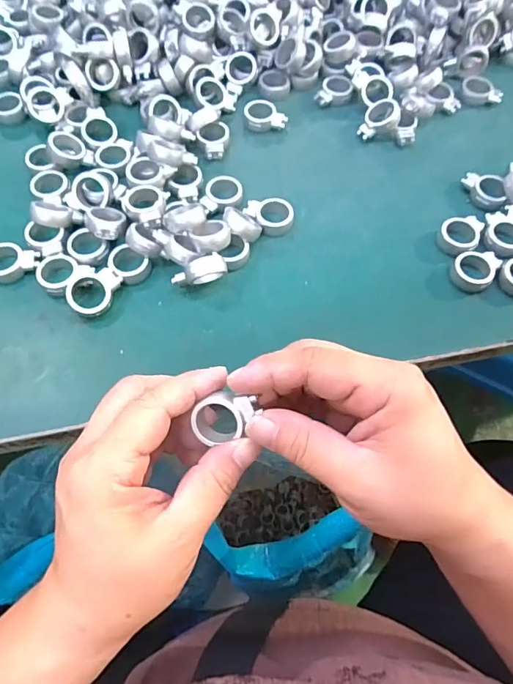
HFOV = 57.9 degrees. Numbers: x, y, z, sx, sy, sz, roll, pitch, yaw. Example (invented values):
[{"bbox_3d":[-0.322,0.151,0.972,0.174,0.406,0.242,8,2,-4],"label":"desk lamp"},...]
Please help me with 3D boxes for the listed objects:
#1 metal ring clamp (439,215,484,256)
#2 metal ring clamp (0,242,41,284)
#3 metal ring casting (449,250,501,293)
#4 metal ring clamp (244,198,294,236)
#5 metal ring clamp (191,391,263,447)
[{"bbox_3d":[0.138,-0.073,0.313,0.025,0.008,0.036,33,68,14],"label":"metal ring clamp"},{"bbox_3d":[-0.156,-0.049,0.295,0.033,0.009,0.026,13,72,-1],"label":"metal ring clamp"},{"bbox_3d":[0.142,-0.048,0.301,0.028,0.007,0.030,20,65,8],"label":"metal ring casting"},{"bbox_3d":[0.009,-0.085,0.318,0.033,0.012,0.025,6,64,2],"label":"metal ring clamp"},{"bbox_3d":[-0.014,0.035,0.217,0.030,0.012,0.021,-9,95,8],"label":"metal ring clamp"}]

